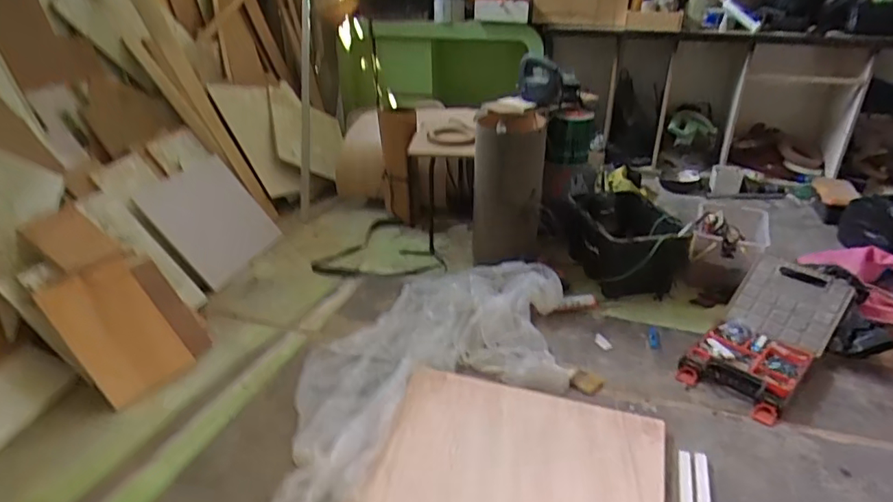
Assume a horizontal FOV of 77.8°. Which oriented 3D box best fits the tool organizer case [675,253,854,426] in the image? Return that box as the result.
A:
[{"bbox_3d":[0.966,0.244,1.676,0.278,0.088,0.593,27,57,39],"label":"tool organizer case"}]

